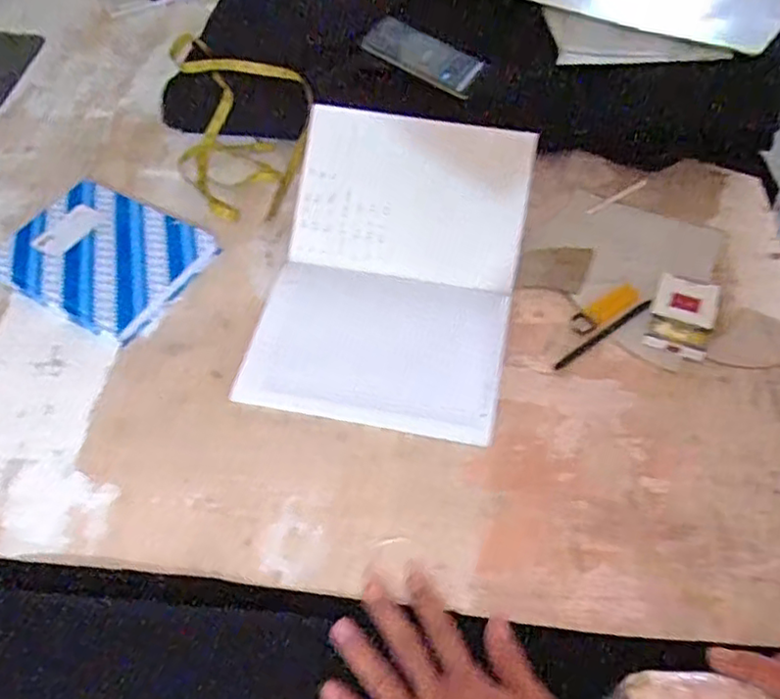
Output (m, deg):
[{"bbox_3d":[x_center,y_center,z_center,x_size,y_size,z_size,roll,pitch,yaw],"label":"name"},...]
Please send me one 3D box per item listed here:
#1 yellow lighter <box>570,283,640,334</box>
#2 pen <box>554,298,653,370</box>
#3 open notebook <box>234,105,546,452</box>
[{"bbox_3d":[0.223,-0.044,0.672,0.078,0.006,0.028,-33,59,-6],"label":"yellow lighter"},{"bbox_3d":[0.216,-0.016,0.654,0.120,0.004,0.010,-34,59,-8],"label":"pen"},{"bbox_3d":[0.003,-0.095,0.656,0.250,0.106,0.324,8,54,7],"label":"open notebook"}]

